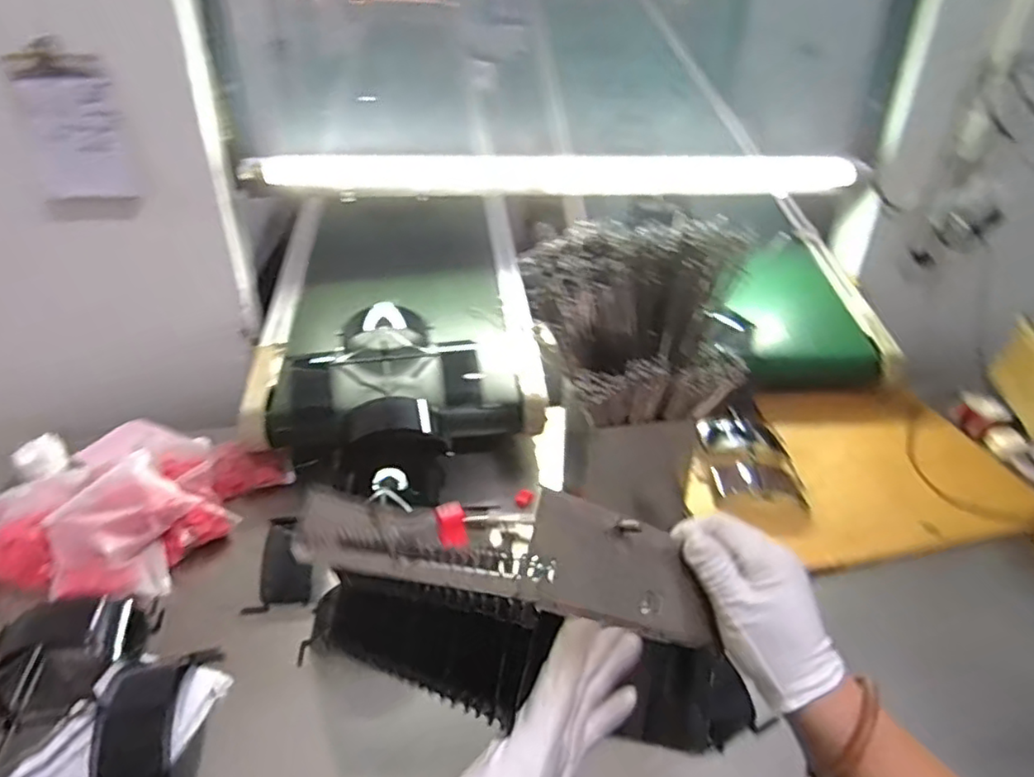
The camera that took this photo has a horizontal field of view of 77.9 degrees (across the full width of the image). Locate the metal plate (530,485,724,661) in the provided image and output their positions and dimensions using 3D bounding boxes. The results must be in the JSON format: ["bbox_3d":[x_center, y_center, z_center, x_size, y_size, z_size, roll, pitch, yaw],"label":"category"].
[{"bbox_3d":[0.067,0.107,0.367,0.155,0.058,0.006,26,-19,-33],"label":"metal plate"}]

